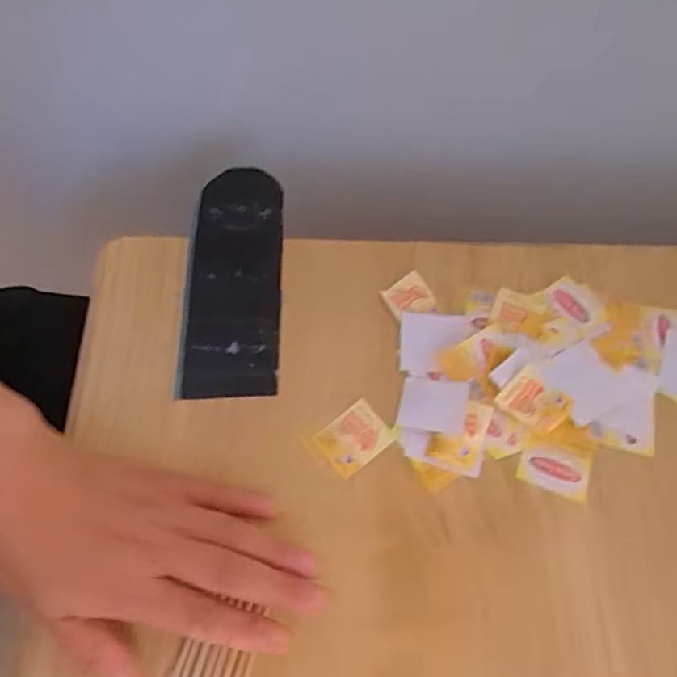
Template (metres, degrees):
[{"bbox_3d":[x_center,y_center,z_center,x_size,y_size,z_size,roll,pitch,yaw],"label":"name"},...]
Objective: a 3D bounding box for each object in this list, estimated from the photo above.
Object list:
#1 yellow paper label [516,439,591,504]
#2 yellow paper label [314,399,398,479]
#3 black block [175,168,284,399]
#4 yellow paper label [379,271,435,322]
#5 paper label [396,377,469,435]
[{"bbox_3d":[0.122,0.074,0.325,0.039,0.004,0.026,18,65,7],"label":"yellow paper label"},{"bbox_3d":[0.009,0.056,0.327,0.037,0.004,0.030,-35,69,-17],"label":"yellow paper label"},{"bbox_3d":[-0.068,-0.045,0.379,0.060,0.015,0.177,-1,64,-2],"label":"black block"},{"bbox_3d":[0.045,-0.026,0.368,0.030,0.007,0.025,-29,68,-15],"label":"yellow paper label"},{"bbox_3d":[0.055,0.038,0.334,0.037,0.005,0.032,12,64,4],"label":"paper label"}]

